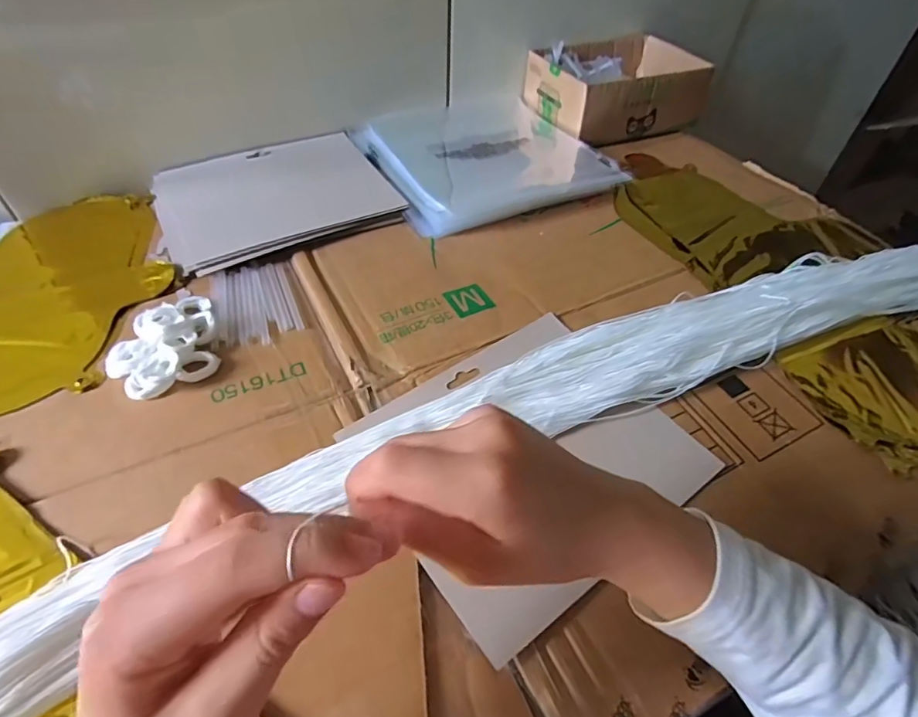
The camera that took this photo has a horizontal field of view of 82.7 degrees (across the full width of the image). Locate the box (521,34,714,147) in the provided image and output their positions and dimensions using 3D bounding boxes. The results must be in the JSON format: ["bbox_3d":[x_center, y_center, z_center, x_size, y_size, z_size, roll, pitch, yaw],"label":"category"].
[{"bbox_3d":[0.192,-0.337,0.646,0.191,0.066,0.146,-19,52,-19],"label":"box"}]

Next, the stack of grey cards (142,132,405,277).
[{"bbox_3d":[-0.177,-0.160,0.506,0.206,0.010,0.174,-22,53,-21],"label":"stack of grey cards"}]

